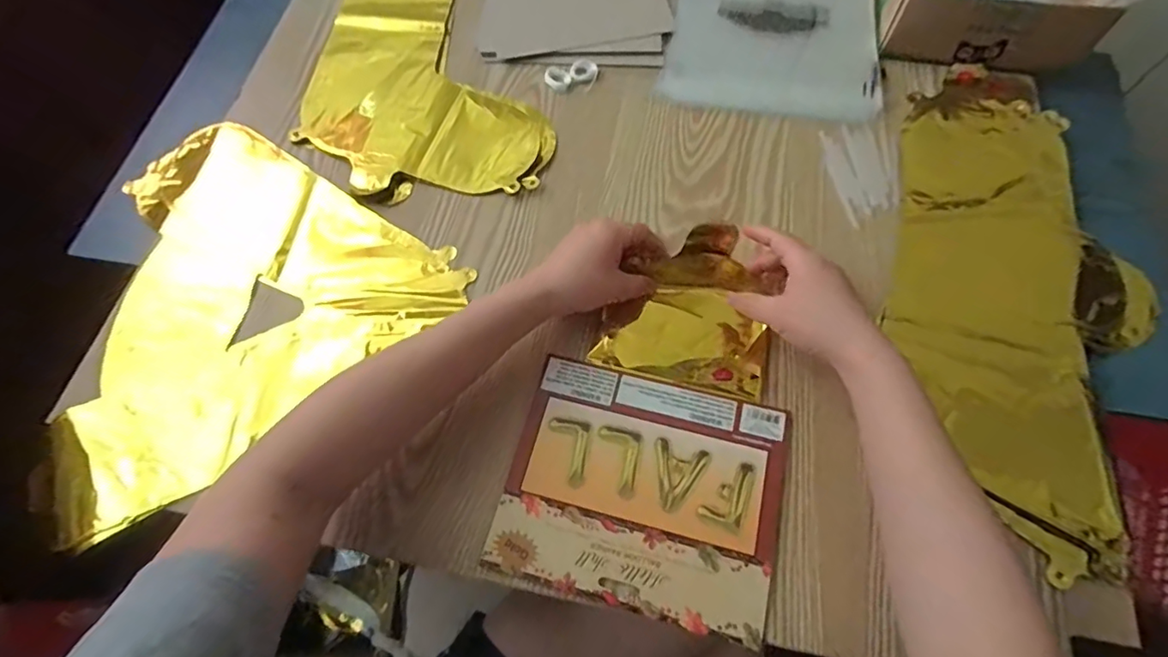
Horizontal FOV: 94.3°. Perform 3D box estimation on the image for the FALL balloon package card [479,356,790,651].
[{"bbox_3d":[0.043,0.113,0.391,0.187,0.005,0.159,13,68,9],"label":"FALL balloon package card"}]

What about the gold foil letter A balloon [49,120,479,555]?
[{"bbox_3d":[-0.327,-0.049,0.483,0.331,0.021,0.321,-37,70,-12],"label":"gold foil letter A balloon"}]

